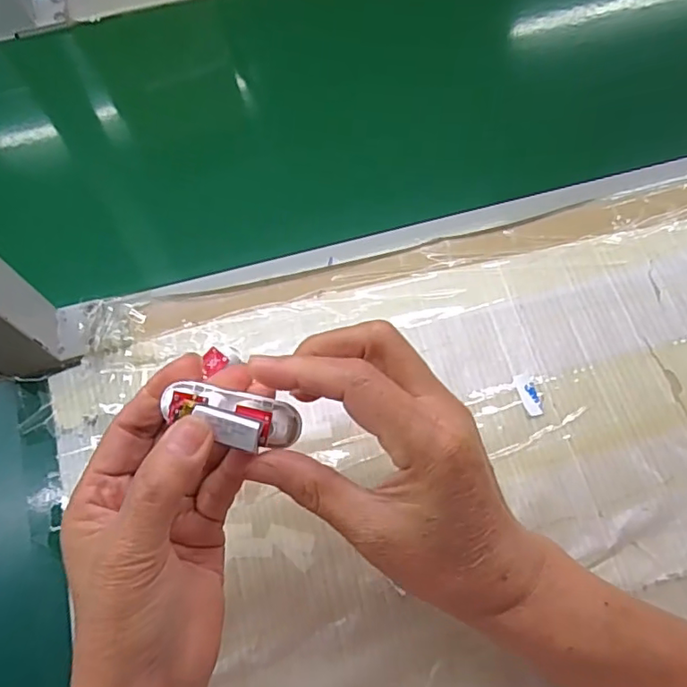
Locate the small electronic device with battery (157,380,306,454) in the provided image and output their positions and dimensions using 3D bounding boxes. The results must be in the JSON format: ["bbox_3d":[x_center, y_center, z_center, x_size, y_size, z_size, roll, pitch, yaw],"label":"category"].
[{"bbox_3d":[-0.047,0.030,0.243,0.054,0.022,0.026,15,67,10],"label":"small electronic device with battery"}]

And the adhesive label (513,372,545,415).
[{"bbox_3d":[0.115,0.031,0.349,0.012,0.004,0.027,-16,66,-1],"label":"adhesive label"}]

